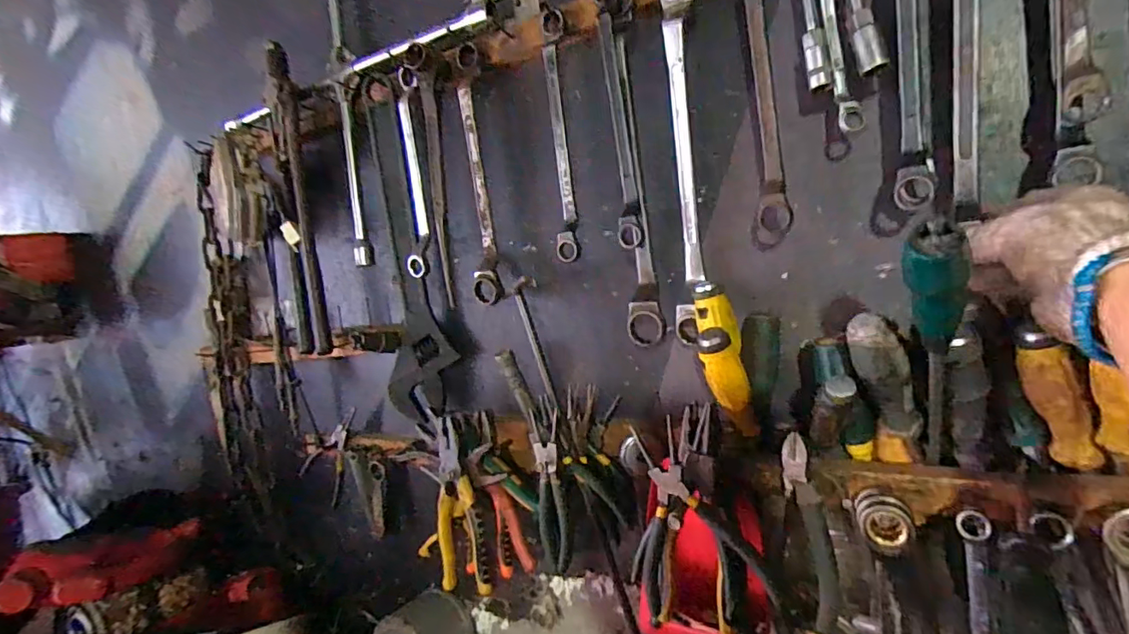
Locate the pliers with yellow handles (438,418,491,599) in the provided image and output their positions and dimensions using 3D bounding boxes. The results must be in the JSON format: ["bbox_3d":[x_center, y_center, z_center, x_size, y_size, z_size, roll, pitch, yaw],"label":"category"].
[{"bbox_3d":[-0.117,0.210,0.600,0.061,0.188,0.020,-10,-5,30],"label":"pliers with yellow handles"}]

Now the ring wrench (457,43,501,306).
[{"bbox_3d":[-0.102,-0.162,0.614,0.036,0.287,0.029,-8,4,-10],"label":"ring wrench"}]

